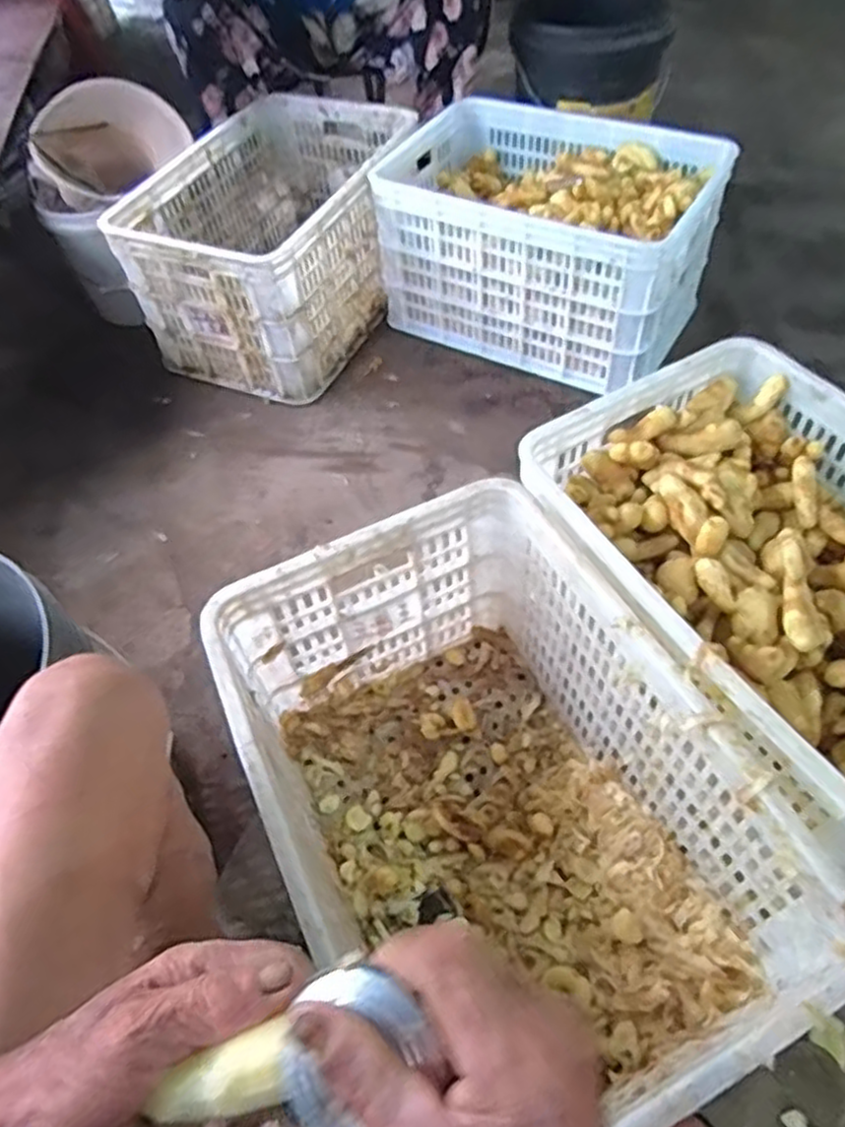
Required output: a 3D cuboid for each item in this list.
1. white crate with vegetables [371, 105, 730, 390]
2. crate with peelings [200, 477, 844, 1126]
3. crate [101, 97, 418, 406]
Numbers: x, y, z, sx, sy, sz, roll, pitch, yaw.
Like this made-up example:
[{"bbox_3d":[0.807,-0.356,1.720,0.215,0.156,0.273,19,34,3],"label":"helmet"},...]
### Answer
[{"bbox_3d":[0.226,-0.593,1.315,0.538,0.280,0.390,23,59,21],"label":"white crate with vegetables"},{"bbox_3d":[0.058,0.236,0.702,0.354,0.309,0.507,-22,55,-11],"label":"crate with peelings"},{"bbox_3d":[-0.251,-0.626,1.377,0.359,0.284,0.576,17,57,17],"label":"crate"}]

